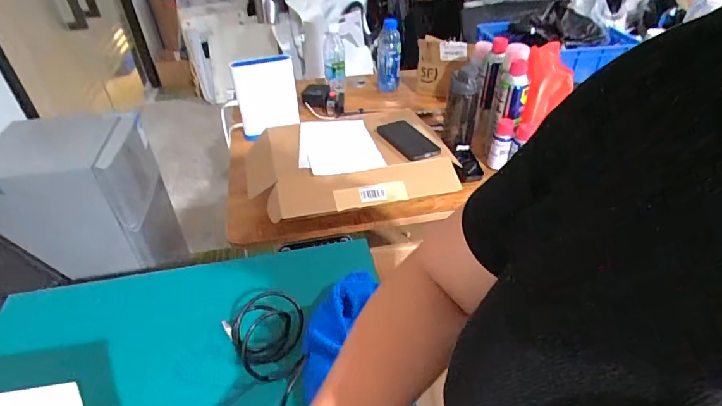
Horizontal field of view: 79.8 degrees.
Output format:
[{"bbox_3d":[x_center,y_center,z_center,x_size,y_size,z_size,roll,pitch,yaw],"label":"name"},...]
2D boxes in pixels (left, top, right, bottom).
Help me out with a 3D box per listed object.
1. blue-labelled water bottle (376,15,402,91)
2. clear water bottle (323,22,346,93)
[{"bbox_3d":[0.083,-0.427,1.264,0.069,0.193,0.073,1,39,4],"label":"blue-labelled water bottle"},{"bbox_3d":[-0.076,-0.401,1.234,0.060,0.193,0.057,-5,39,-4],"label":"clear water bottle"}]

